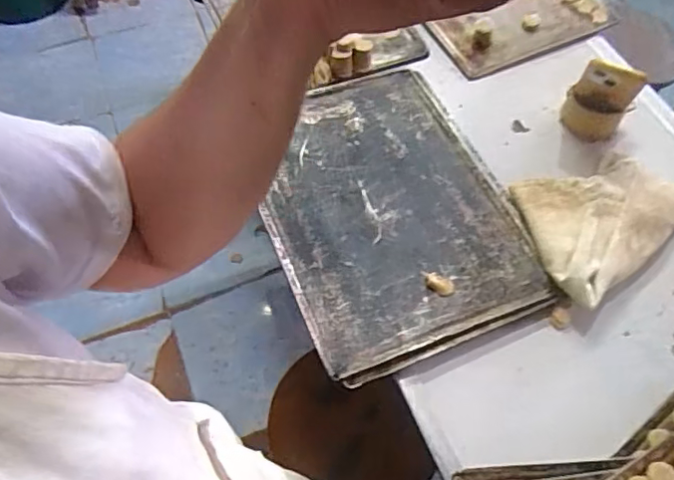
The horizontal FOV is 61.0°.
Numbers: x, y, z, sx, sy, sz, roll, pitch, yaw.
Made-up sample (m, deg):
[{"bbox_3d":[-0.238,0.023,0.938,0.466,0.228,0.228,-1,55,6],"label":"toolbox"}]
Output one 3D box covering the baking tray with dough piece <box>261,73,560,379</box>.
[{"bbox_3d":[0.069,-0.053,0.820,0.340,0.014,0.458,-18,61,-14],"label":"baking tray with dough piece"}]

